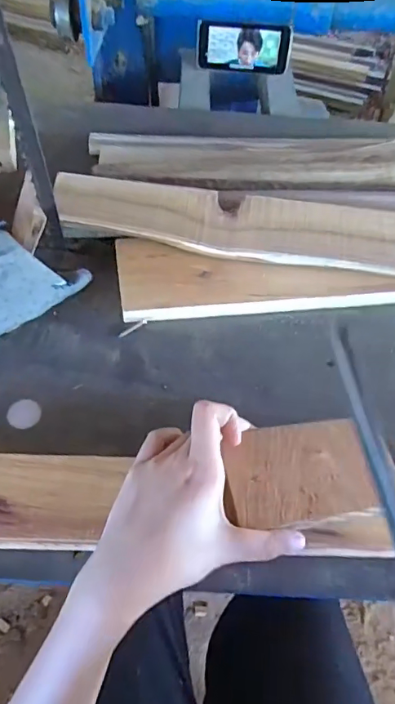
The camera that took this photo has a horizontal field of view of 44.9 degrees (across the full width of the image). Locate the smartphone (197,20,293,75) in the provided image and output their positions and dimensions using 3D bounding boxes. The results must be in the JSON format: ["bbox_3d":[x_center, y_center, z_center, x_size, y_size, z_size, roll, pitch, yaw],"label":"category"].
[{"bbox_3d":[0.075,-0.495,0.780,0.150,0.069,0.013,4,42,1],"label":"smartphone"}]

